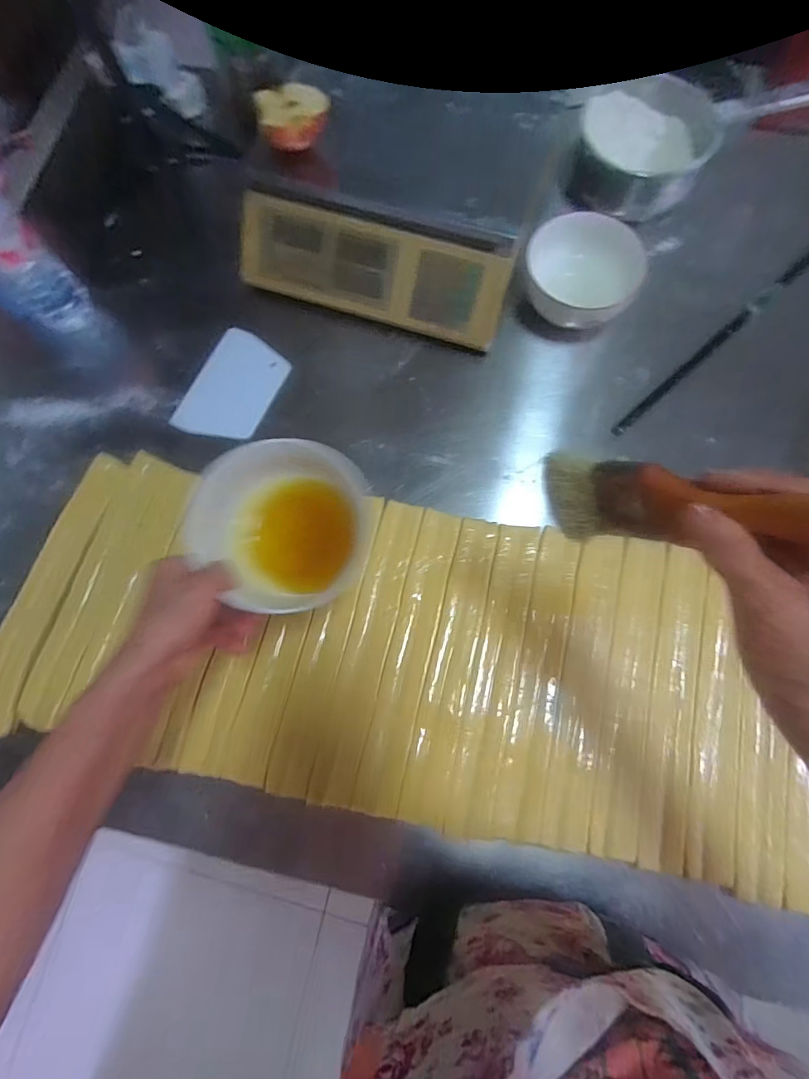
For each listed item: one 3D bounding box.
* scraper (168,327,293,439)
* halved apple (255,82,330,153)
[{"bbox_3d":[-0.211,-0.189,0.603,0.102,0.008,0.146,23,79,8],"label":"scraper"},{"bbox_3d":[-0.121,-0.466,0.534,0.073,0.030,0.062,-17,73,-5],"label":"halved apple"}]

